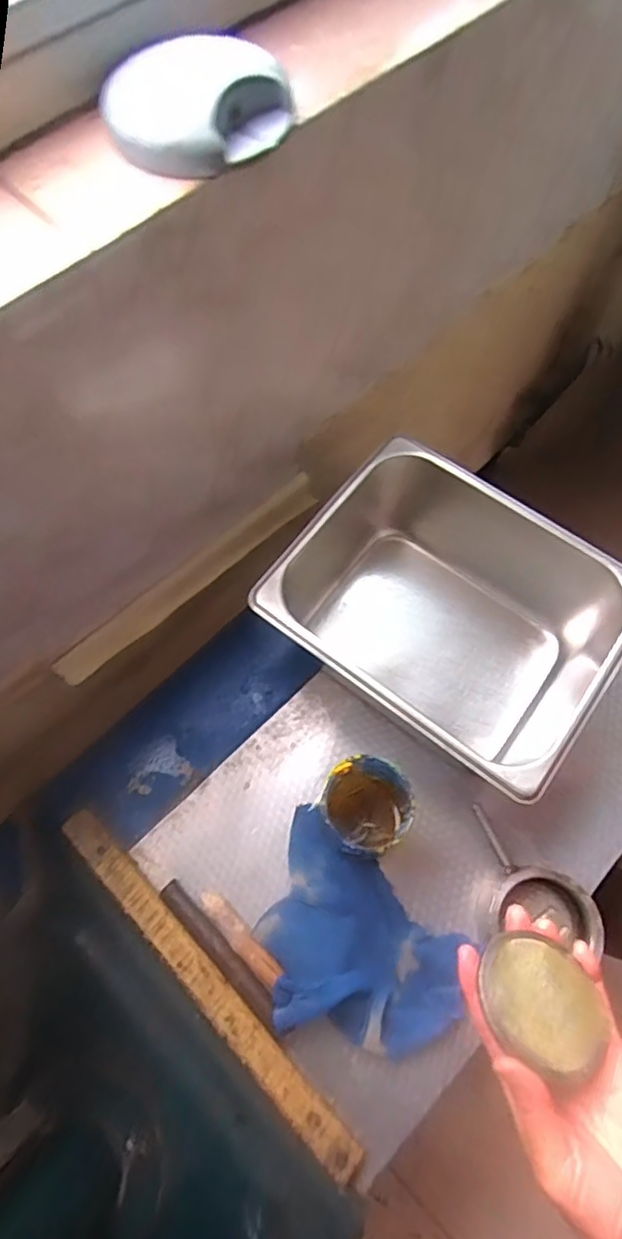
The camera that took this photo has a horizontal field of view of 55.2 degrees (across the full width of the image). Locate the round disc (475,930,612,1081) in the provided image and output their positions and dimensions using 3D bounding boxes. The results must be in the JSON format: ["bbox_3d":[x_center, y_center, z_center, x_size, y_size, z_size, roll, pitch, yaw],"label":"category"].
[{"bbox_3d":[0.144,0.238,0.372,0.075,0.004,0.072,11,38,-9],"label":"round disc"}]

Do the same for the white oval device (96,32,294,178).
[{"bbox_3d":[-0.067,-0.313,0.364,0.117,0.038,0.082,-12,67,-6],"label":"white oval device"}]

